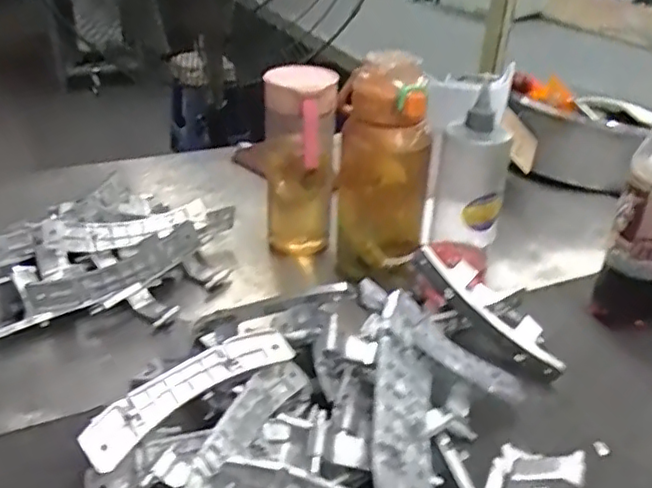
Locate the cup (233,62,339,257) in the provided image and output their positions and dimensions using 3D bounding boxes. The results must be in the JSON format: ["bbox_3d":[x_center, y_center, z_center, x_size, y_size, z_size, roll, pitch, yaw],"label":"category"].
[{"bbox_3d":[-0.038,-0.086,0.666,0.078,0.202,0.076,5,32,-3],"label":"cup"}]

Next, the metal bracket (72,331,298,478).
[{"bbox_3d":[-0.091,0.096,0.423,0.030,0.021,0.150,28,38,36],"label":"metal bracket"}]

